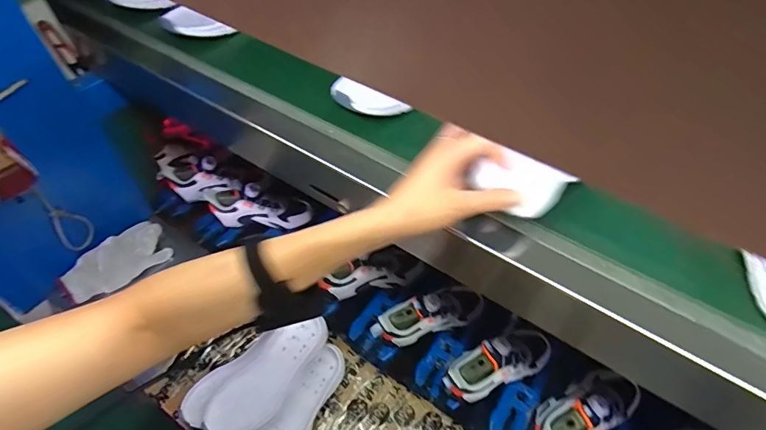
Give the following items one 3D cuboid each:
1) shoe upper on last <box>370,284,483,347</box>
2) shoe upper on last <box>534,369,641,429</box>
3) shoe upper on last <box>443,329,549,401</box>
[{"bbox_3d":[0.079,0.169,0.738,0.218,0.092,0.080,-9,48,-30],"label":"shoe upper on last"},{"bbox_3d":[0.311,0.298,0.643,0.212,0.084,0.082,-15,50,-29],"label":"shoe upper on last"},{"bbox_3d":[0.186,0.233,0.683,0.208,0.079,0.076,-8,49,-26],"label":"shoe upper on last"}]

